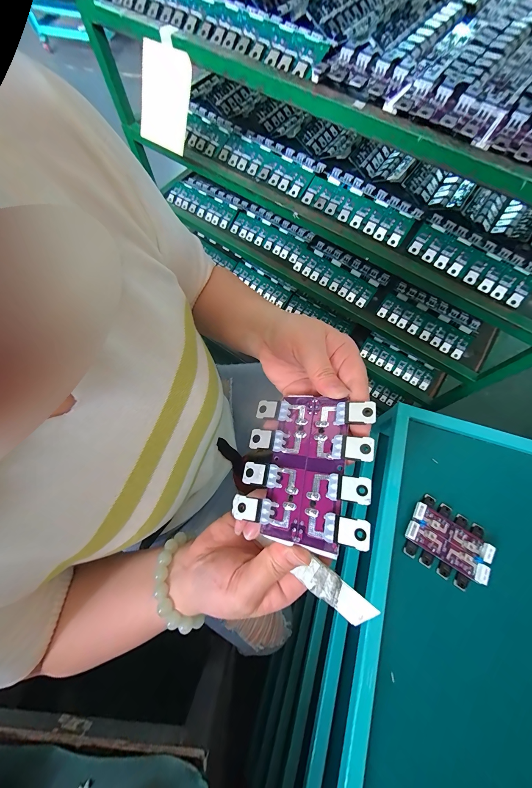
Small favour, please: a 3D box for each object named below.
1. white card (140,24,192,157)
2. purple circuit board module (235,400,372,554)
[{"bbox_3d":[-0.149,-0.445,0.394,0.086,0.121,0.006,32,38,9],"label":"white card"},{"bbox_3d":[0.027,0.050,0.188,0.088,0.010,0.100,2,68,30],"label":"purple circuit board module"}]

